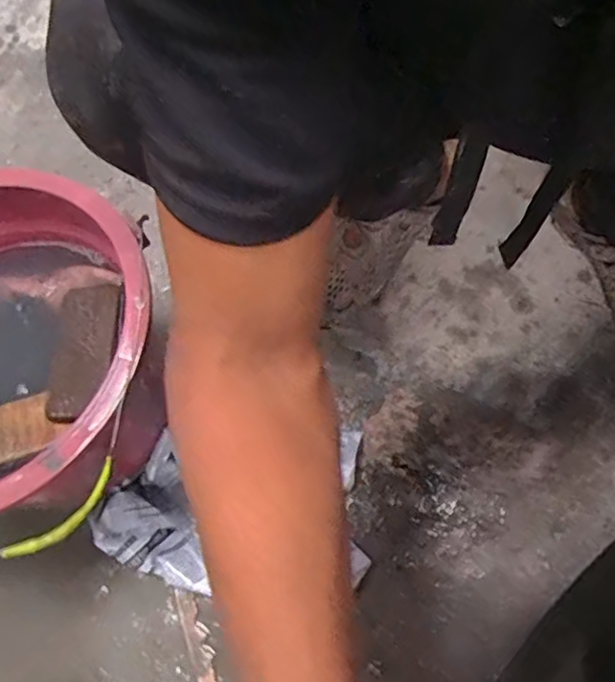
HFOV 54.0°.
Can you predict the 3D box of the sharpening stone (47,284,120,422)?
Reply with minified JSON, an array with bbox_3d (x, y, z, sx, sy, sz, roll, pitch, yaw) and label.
[{"bbox_3d":[-0.184,0.008,0.495,0.055,0.015,0.117,-2,59,1],"label":"sharpening stone"}]

